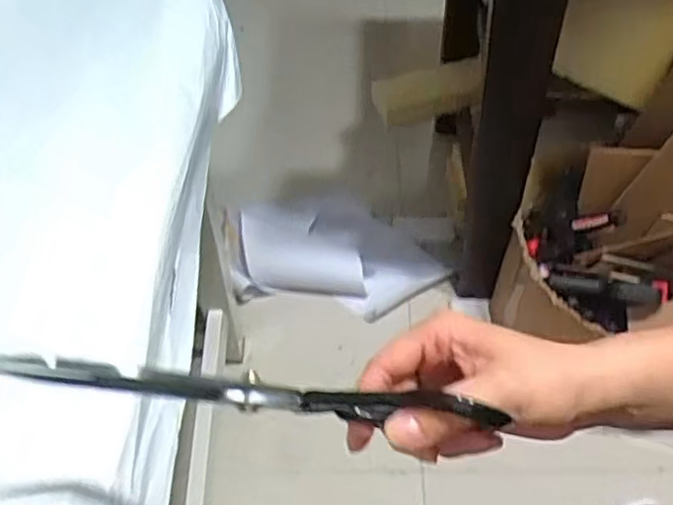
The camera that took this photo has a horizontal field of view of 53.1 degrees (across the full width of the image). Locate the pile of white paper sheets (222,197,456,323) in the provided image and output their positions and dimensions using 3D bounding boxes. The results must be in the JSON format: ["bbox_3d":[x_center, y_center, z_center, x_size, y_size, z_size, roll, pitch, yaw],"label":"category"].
[{"bbox_3d":[0.004,-0.006,1.379,0.448,0.091,0.270,6,47,7],"label":"pile of white paper sheets"}]

